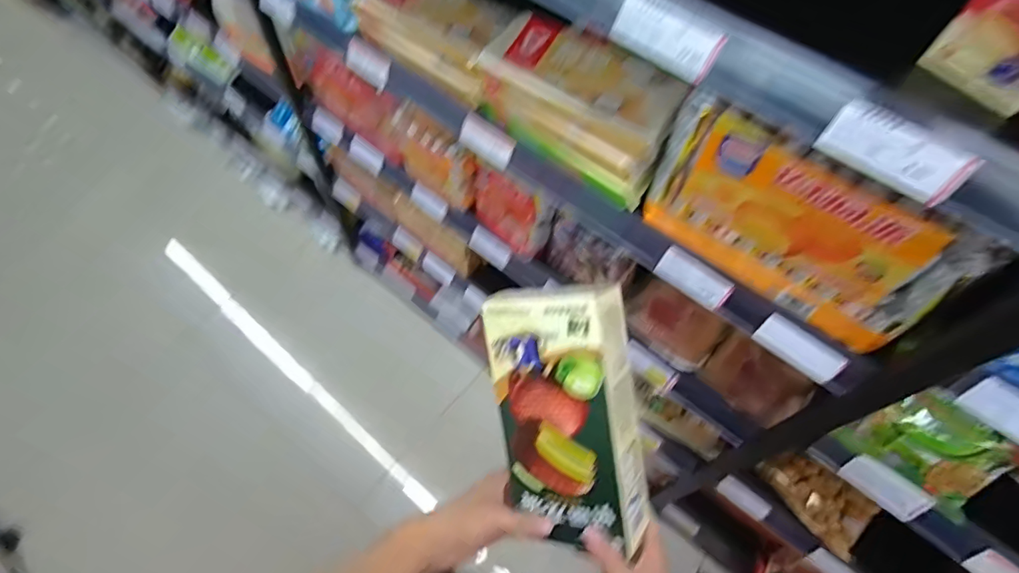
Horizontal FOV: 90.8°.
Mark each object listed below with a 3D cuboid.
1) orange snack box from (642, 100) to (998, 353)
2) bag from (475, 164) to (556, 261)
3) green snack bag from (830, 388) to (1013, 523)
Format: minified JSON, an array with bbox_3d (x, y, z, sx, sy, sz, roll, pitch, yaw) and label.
[{"bbox_3d":[0.314,-0.063,0.564,0.302,0.177,0.044,38,65,18],"label":"orange snack box"},{"bbox_3d":[-0.002,-0.142,0.931,0.173,0.156,0.043,36,65,17],"label":"bag"},{"bbox_3d":[0.542,0.201,0.650,0.151,0.132,0.050,36,32,16],"label":"green snack bag"}]

